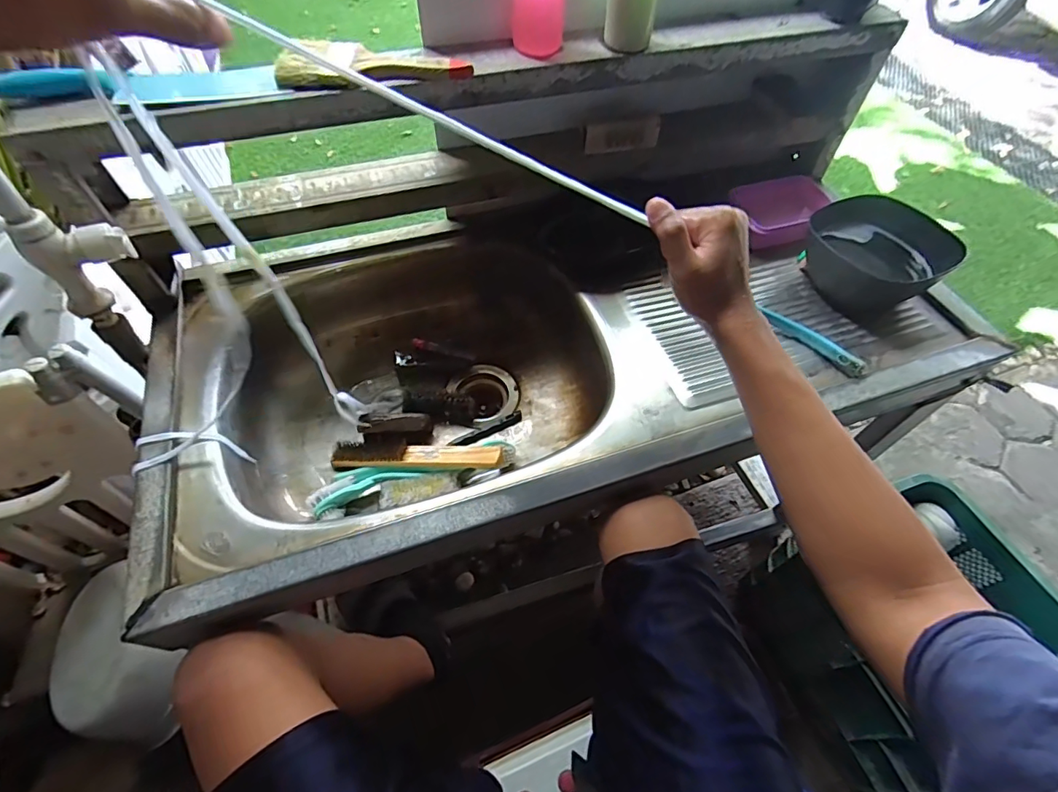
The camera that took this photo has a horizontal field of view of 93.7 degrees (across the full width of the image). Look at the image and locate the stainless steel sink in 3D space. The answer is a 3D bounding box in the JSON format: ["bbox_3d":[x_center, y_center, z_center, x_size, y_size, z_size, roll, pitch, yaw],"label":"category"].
[{"bbox_3d":[0.042,-0.052,0.693,0.962,0.157,0.451,-15,58,-12],"label":"stainless steel sink"}]

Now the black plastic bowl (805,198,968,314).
[{"bbox_3d":[0.454,-0.183,0.658,0.167,0.080,0.155,1,56,-2],"label":"black plastic bowl"}]

